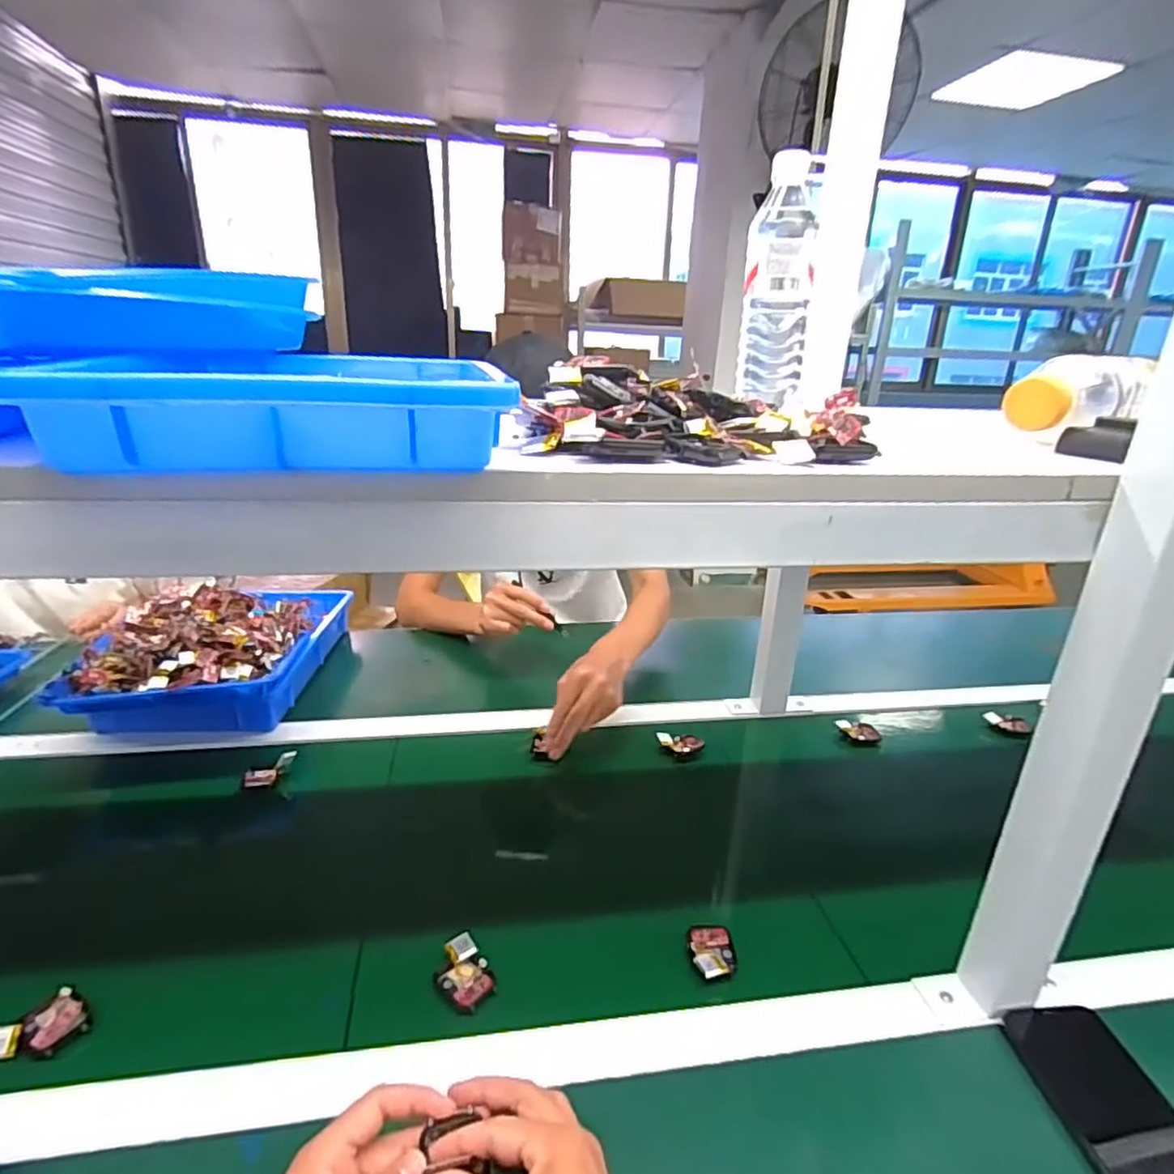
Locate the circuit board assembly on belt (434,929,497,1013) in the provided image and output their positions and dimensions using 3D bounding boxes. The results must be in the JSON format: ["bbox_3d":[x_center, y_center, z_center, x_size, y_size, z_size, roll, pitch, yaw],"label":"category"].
[{"bbox_3d":[-0.098,0.310,0.522,0.039,0.016,0.055,-16,27,-38],"label":"circuit board assembly on belt"}]

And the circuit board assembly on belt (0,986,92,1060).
[{"bbox_3d":[-0.395,0.320,0.466,0.056,0.011,0.037,-19,52,-36],"label":"circuit board assembly on belt"}]

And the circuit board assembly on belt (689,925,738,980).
[{"bbox_3d":[0.107,0.308,0.553,0.038,0.015,0.055,-1,22,-8],"label":"circuit board assembly on belt"}]

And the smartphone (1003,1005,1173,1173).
[{"bbox_3d":[0.363,0.360,0.433,0.074,0.015,0.164,1,21,-3],"label":"smartphone"}]

